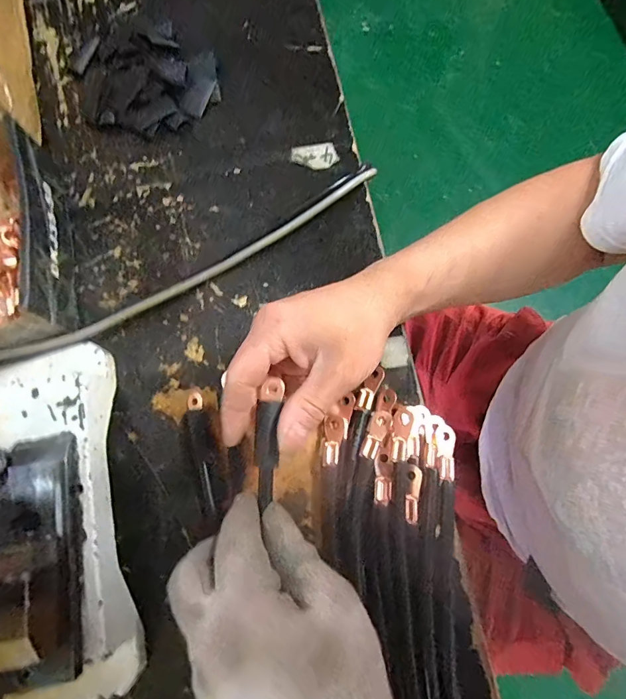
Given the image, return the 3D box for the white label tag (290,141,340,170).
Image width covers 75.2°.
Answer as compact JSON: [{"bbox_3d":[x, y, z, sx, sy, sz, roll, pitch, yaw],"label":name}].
[{"bbox_3d":[0.002,-0.172,0.358,0.040,0.004,0.024,-10,77,-2],"label":"white label tag"}]

